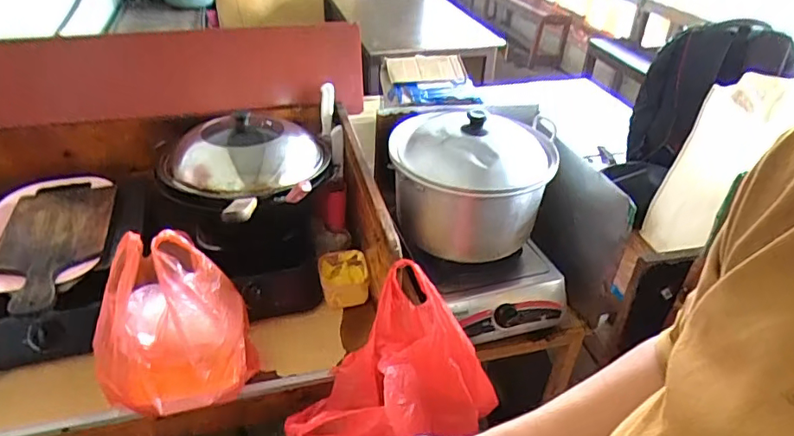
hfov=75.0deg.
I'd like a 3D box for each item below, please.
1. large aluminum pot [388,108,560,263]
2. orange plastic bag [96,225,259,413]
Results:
[{"bbox_3d":[0.142,-0.075,1.020,0.293,0.234,0.273,1,36,-1],"label":"large aluminum pot"},{"bbox_3d":[-0.361,0.157,0.814,0.219,0.249,0.184,-9,38,-14],"label":"orange plastic bag"}]

